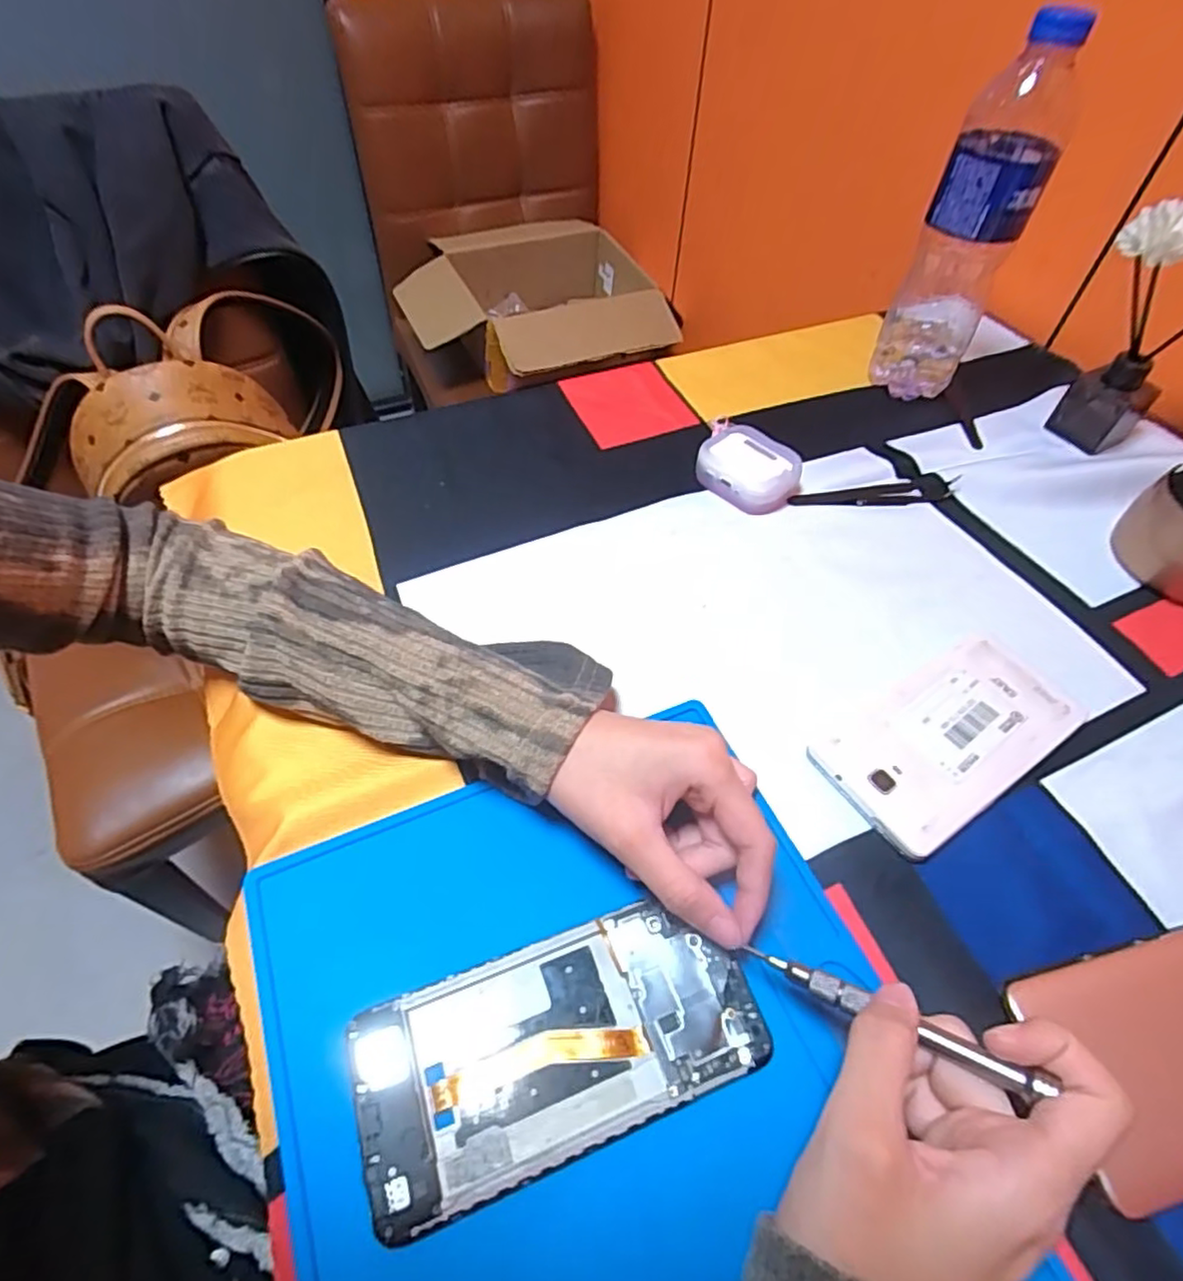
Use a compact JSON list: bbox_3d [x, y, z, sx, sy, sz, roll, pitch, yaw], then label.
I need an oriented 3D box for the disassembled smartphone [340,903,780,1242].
[{"bbox_3d":[-0.011,0.152,0.250,0.147,0.008,0.070,-14,55,-13],"label":"disassembled smartphone"}]

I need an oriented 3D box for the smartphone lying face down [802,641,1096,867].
[{"bbox_3d":[0.185,0.049,0.338,0.140,0.012,0.068,-27,58,-21],"label":"smartphone lying face down"}]

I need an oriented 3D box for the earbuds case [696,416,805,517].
[{"bbox_3d":[0.106,-0.117,0.453,0.068,0.027,0.050,29,57,19],"label":"earbuds case"}]

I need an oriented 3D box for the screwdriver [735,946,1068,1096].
[{"bbox_3d":[0.099,0.127,0.226,0.094,0.006,0.009,10,49,36],"label":"screwdriver"}]

